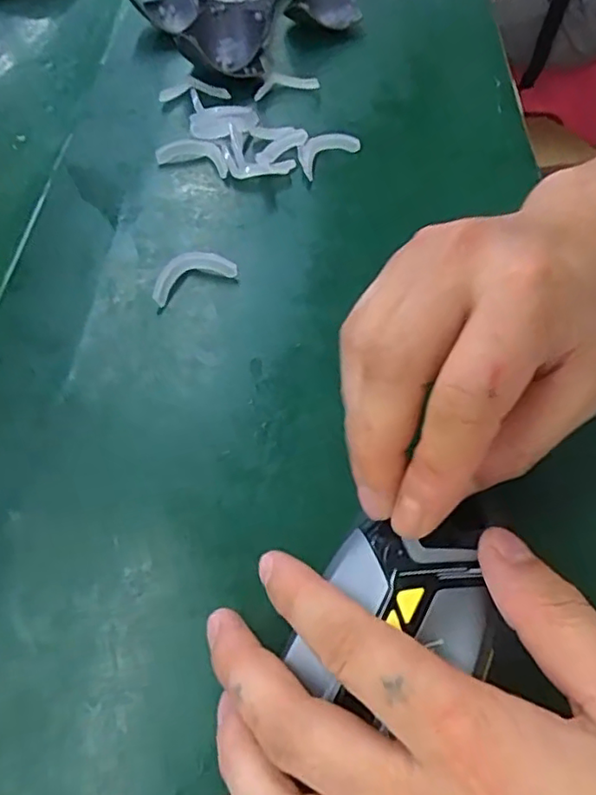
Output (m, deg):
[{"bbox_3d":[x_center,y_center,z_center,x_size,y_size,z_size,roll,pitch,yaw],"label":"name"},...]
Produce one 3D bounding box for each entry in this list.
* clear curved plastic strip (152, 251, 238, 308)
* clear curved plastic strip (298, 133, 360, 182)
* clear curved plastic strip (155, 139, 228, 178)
[{"bbox_3d":[-0.058,-0.066,0.327,0.046,0.006,0.023,-24,61,-16],"label":"clear curved plastic strip"},{"bbox_3d":[0.016,-0.156,0.387,0.045,0.005,0.023,-39,84,-19],"label":"clear curved plastic strip"},{"bbox_3d":[-0.063,-0.153,0.383,0.046,0.007,0.028,11,58,6],"label":"clear curved plastic strip"}]

